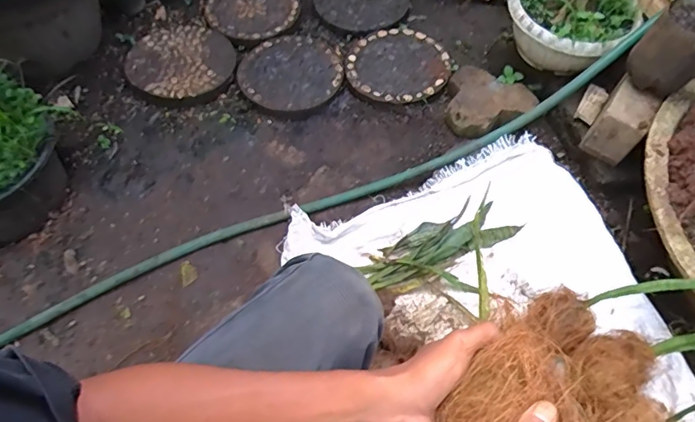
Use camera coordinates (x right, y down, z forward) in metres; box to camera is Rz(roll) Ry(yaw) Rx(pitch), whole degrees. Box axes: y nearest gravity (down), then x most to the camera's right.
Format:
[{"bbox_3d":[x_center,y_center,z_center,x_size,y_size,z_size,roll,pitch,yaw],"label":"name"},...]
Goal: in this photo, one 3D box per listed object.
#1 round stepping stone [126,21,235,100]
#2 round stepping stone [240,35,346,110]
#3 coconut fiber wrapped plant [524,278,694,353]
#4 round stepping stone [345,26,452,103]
[{"bbox_3d":[-0.396,-0.362,1.134,0.235,0.074,0.251,1,58,-1],"label":"round stepping stone"},{"bbox_3d":[-0.130,-0.336,1.134,0.244,0.036,0.238,1,58,-1],"label":"round stepping stone"},{"bbox_3d":[0.443,0.132,0.698,0.348,0.073,0.107,-24,52,31],"label":"coconut fiber wrapped plant"},{"bbox_3d":[0.125,-0.361,1.157,0.242,0.043,0.248,1,58,-1],"label":"round stepping stone"}]

